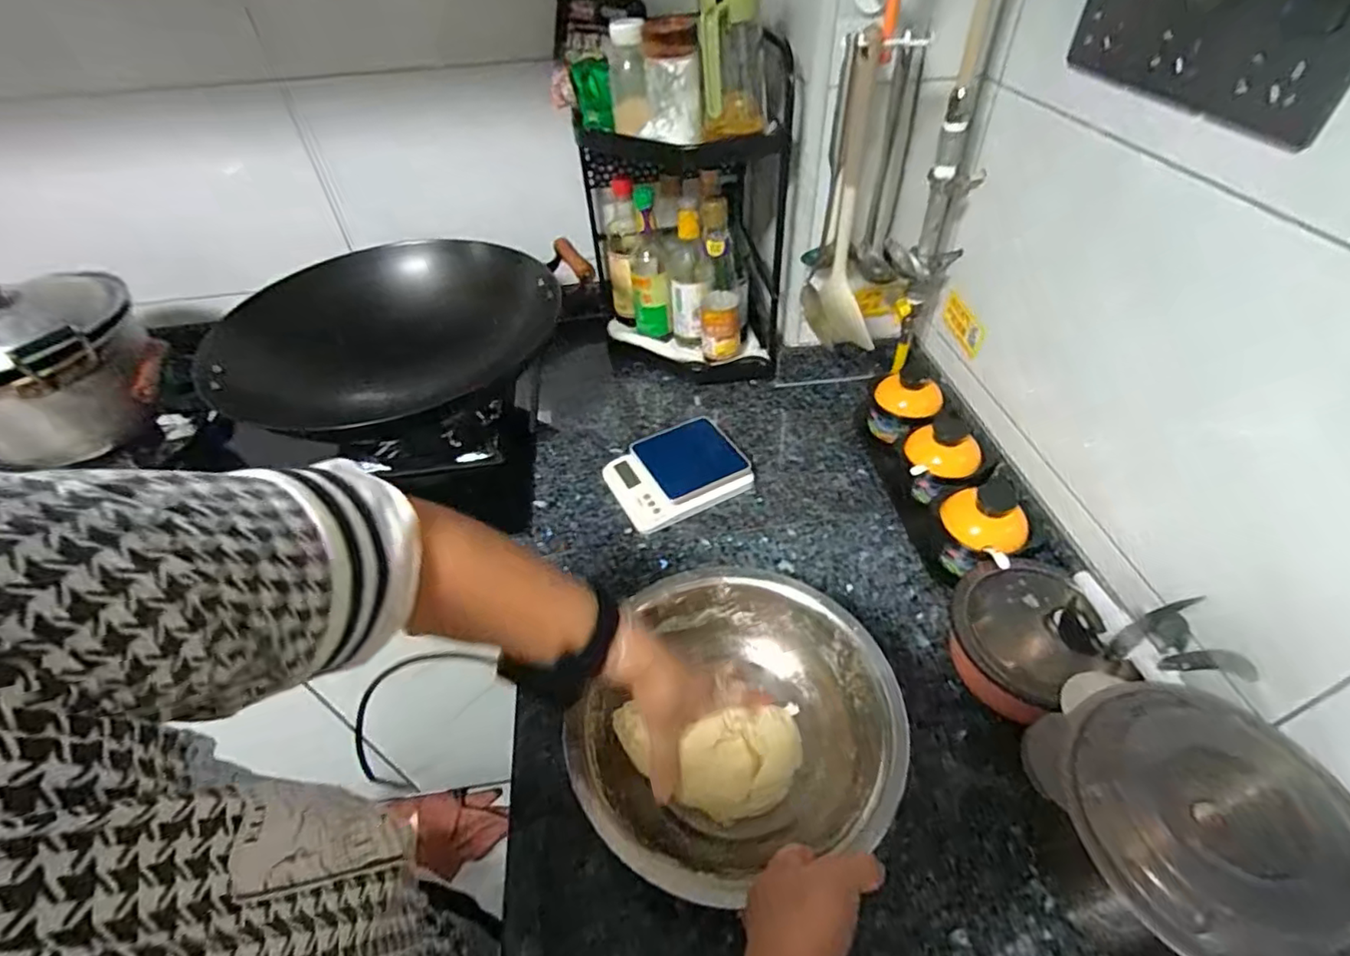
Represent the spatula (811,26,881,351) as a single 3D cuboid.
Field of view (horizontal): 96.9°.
[{"bbox_3d":[0.225,-0.315,0.733,0.086,0.378,0.059,11,47,14],"label":"spatula"}]

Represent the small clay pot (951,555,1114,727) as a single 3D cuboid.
[{"bbox_3d":[0.338,0.155,0.591,0.109,0.102,0.130,-22,48,-17],"label":"small clay pot"}]

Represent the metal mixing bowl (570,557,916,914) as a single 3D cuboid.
[{"bbox_3d":[0.060,0.227,0.542,0.250,0.087,0.274,-2,46,2],"label":"metal mixing bowl"}]

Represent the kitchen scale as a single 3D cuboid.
[{"bbox_3d":[0.005,-0.008,0.820,0.183,0.034,0.138,-24,49,-19],"label":"kitchen scale"}]

